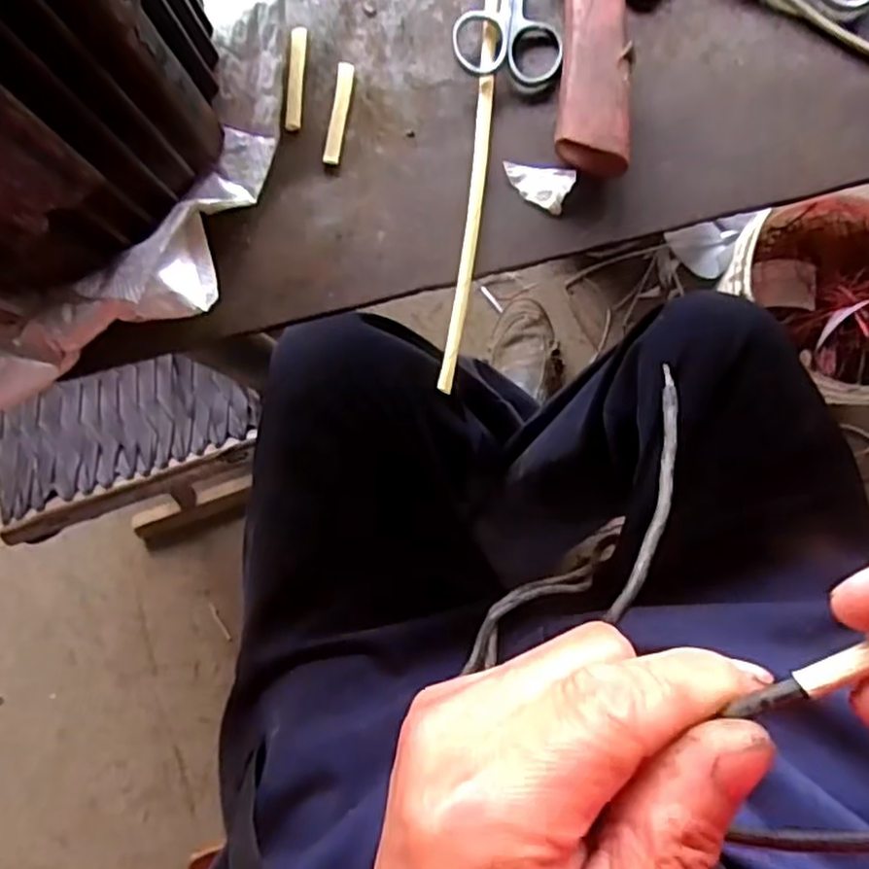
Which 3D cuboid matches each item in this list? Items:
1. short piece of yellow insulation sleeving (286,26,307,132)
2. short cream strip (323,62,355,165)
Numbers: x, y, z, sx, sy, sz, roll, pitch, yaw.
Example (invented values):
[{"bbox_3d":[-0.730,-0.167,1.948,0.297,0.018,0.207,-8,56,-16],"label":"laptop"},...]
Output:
[{"bbox_3d":[-0.064,-0.165,0.334,0.007,0.004,0.051,2,83,5],"label":"short piece of yellow insulation sleeving"},{"bbox_3d":[-0.044,-0.148,0.331,0.007,0.004,0.049,8,84,6],"label":"short cream strip"}]

